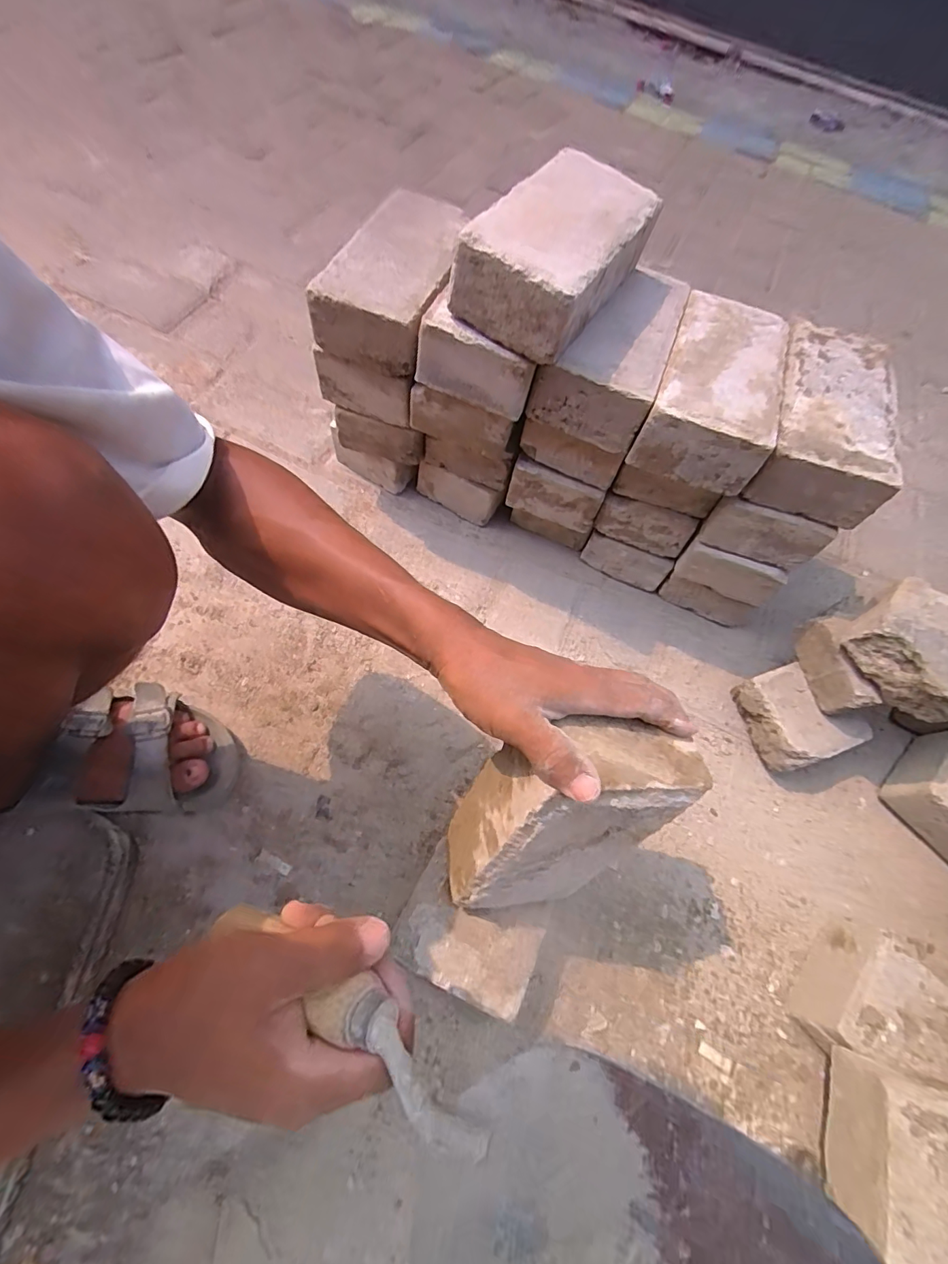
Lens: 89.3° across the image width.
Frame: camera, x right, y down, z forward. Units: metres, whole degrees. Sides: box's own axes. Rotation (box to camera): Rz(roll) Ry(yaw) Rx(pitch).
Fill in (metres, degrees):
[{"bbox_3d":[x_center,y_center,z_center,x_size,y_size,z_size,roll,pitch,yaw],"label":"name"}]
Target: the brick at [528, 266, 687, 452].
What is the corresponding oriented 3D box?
[{"bbox_3d":[0.135,-0.277,0.474,0.103,0.068,0.192,22,63,2],"label":"brick"}]

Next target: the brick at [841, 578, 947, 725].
[{"bbox_3d":[0.432,0.015,0.463,0.101,0.060,0.106,-40,76,-24],"label":"brick"}]

